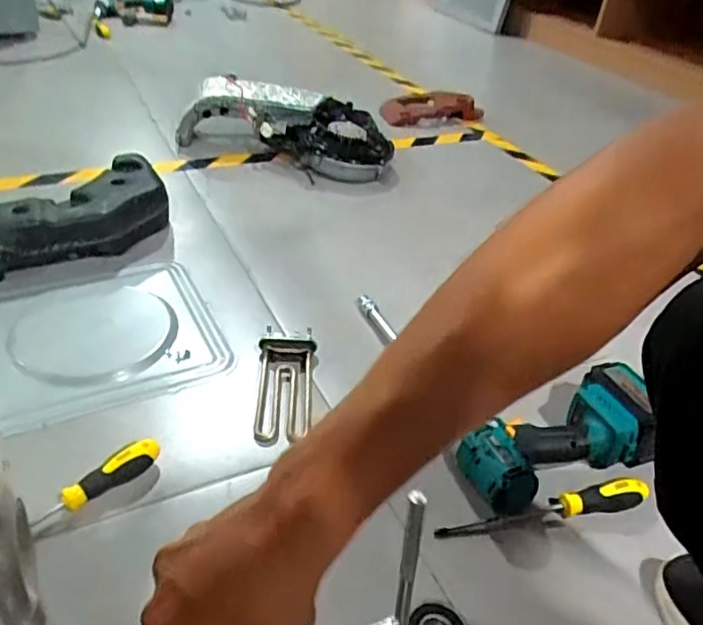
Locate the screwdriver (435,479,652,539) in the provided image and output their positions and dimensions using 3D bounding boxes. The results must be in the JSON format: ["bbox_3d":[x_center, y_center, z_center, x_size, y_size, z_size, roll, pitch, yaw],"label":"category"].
[{"bbox_3d":[0.207,0.211,0.658,0.242,0.033,0.031,-1,38,-11],"label":"screwdriver"}]

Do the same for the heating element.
[{"bbox_3d":[-0.086,0.085,0.785,0.071,0.020,0.185,5,37,-4],"label":"heating element"}]

